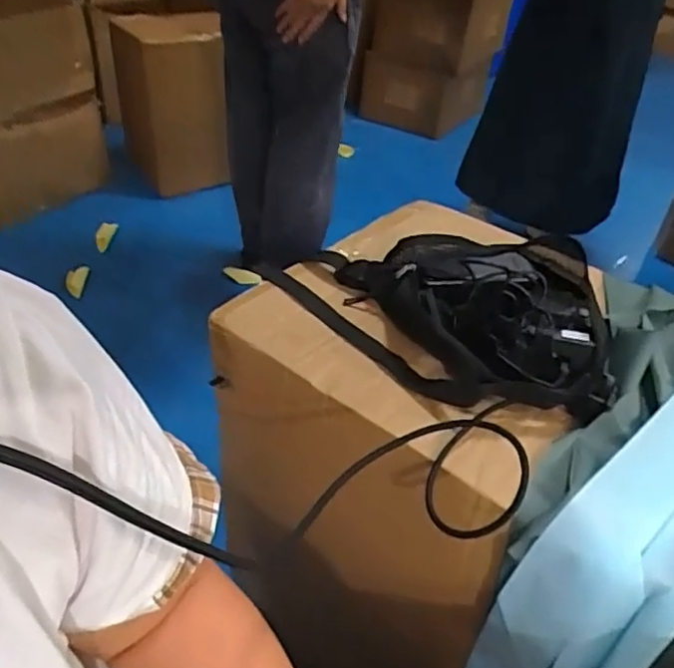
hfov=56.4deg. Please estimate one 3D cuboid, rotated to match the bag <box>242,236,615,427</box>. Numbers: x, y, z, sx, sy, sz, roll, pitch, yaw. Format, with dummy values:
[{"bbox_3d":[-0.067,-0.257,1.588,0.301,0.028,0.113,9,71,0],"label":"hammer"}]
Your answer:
[{"bbox_3d":[0.093,-0.038,0.658,0.370,0.062,0.245,7,39,3],"label":"bag"}]

